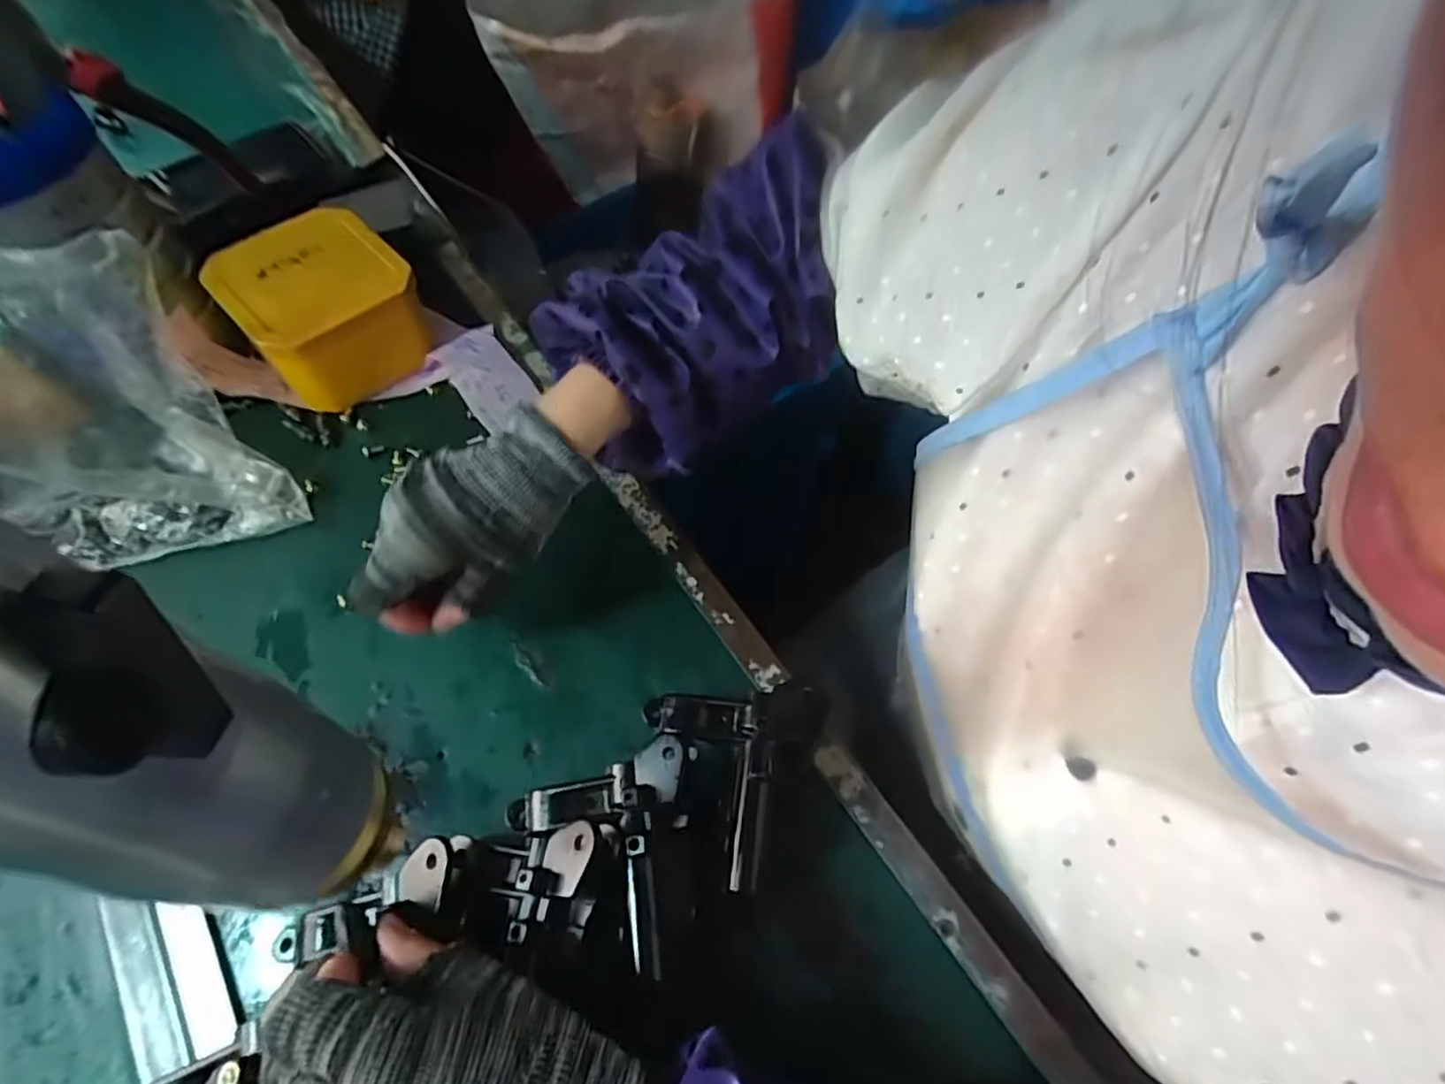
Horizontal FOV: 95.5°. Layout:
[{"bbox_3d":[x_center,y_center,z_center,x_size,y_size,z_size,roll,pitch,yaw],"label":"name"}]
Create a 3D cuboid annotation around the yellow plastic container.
[{"bbox_3d":[-0.255,-0.150,0.429,0.100,0.069,0.102,42,68,17],"label":"yellow plastic container"}]

